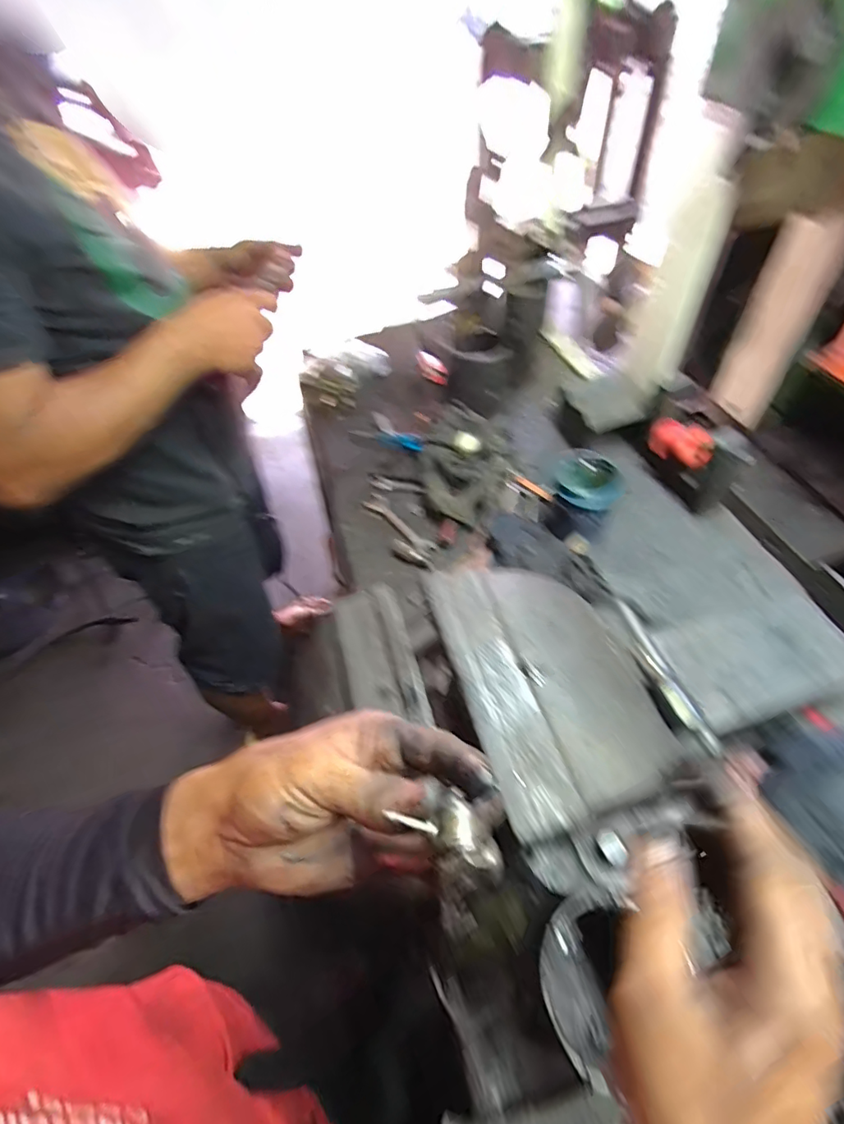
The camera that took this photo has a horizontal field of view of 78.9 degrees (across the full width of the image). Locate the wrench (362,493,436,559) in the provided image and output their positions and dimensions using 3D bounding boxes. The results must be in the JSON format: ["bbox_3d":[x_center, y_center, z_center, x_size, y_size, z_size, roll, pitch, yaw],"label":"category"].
[{"bbox_3d":[-0.036,-0.063,0.804,0.037,0.012,0.180,-32,57,-19],"label":"wrench"}]

